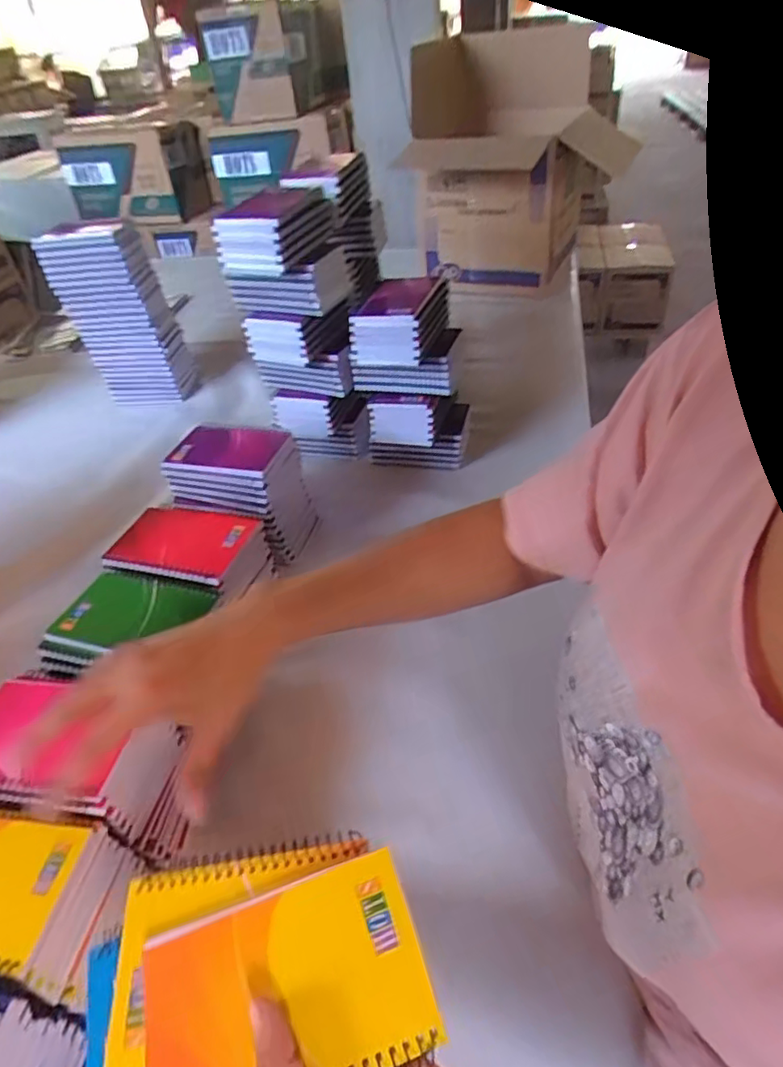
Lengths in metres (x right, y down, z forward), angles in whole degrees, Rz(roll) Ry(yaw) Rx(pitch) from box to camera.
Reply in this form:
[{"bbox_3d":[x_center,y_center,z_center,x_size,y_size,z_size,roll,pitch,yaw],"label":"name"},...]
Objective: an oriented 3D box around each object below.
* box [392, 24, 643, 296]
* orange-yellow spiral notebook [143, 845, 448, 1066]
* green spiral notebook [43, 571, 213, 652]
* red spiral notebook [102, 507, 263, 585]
[{"bbox_3d":[0.275,-0.775,1.226,0.382,0.390,0.404,9,44,16],"label":"box"},{"bbox_3d":[-0.050,0.212,0.274,0.130,0.005,0.083,-20,51,-6],"label":"orange-yellow spiral notebook"},{"bbox_3d":[-0.225,0.070,0.513,0.124,0.007,0.080,8,44,15],"label":"green spiral notebook"},{"bbox_3d":[-0.204,0.006,0.571,0.128,0.017,0.081,8,44,15],"label":"red spiral notebook"}]

